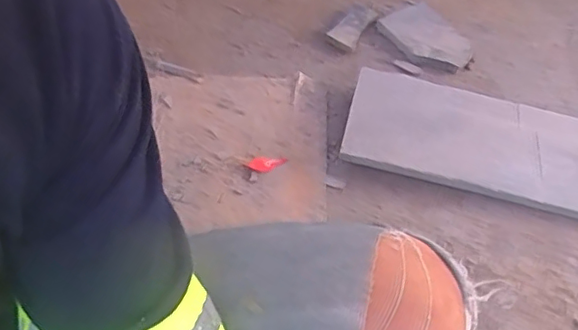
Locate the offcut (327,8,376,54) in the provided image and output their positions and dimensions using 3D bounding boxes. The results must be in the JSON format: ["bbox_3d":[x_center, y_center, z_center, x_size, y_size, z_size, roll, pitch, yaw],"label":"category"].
[{"bbox_3d":[0.121,-0.272,1.118,0.061,0.026,0.107,26,59,16],"label":"offcut"}]

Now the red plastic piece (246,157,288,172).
[{"bbox_3d":[-0.036,0.000,0.940,0.064,0.006,0.029,2,56,0],"label":"red plastic piece"}]

